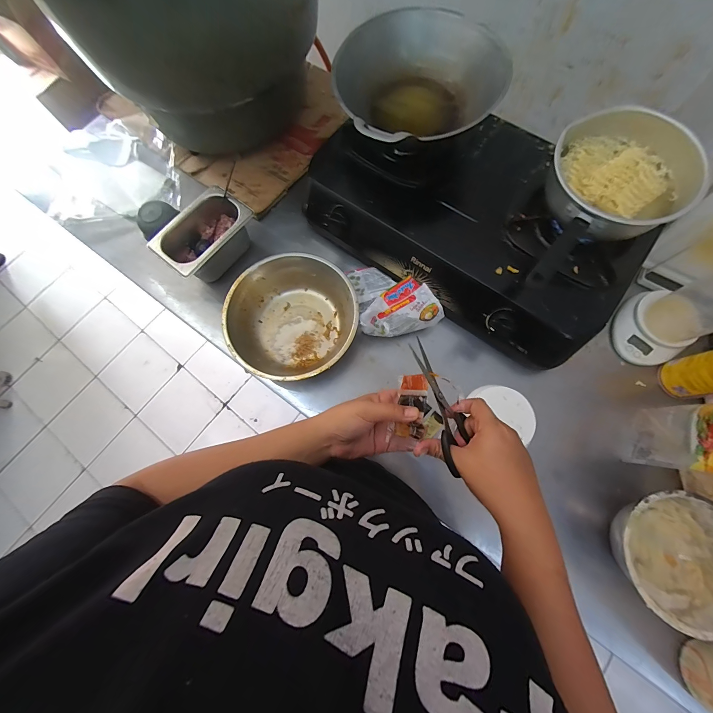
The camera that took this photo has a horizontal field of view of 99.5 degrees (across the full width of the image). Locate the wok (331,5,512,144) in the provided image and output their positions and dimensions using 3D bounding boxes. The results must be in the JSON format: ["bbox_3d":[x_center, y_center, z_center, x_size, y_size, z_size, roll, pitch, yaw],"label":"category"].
[{"bbox_3d":[0.107,-0.419,0.506,0.263,0.136,0.219,-18,76,-2],"label":"wok"}]

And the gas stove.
[{"bbox_3d":[0.199,-0.270,0.563,0.586,0.110,0.349,34,79,10],"label":"gas stove"}]

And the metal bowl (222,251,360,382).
[{"bbox_3d":[-0.114,-0.066,0.560,0.226,0.083,0.225,0,76,2],"label":"metal bowl"}]

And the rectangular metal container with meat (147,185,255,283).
[{"bbox_3d":[-0.287,-0.223,0.594,0.112,0.091,0.174,33,79,10],"label":"rectangular metal container with meat"}]

